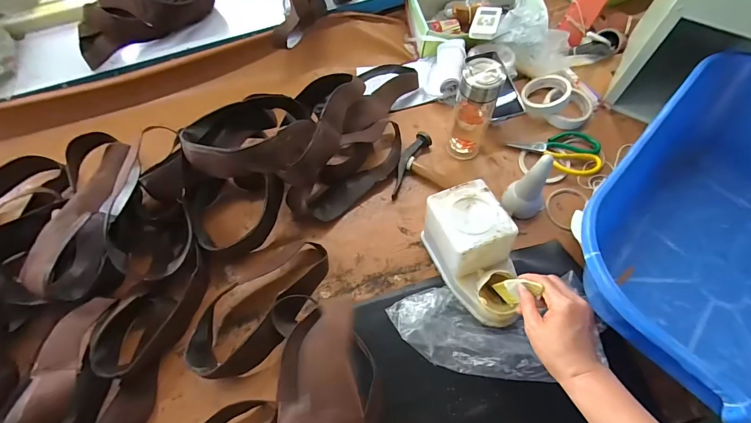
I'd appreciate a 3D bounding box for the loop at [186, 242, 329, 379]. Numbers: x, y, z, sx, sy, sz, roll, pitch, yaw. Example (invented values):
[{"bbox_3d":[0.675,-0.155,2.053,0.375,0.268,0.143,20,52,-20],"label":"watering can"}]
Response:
[{"bbox_3d":[-0.191,0.147,0.612,0.118,0.059,0.259,30,68,14],"label":"loop"}]

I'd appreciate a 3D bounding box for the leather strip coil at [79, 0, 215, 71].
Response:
[{"bbox_3d":[-0.519,-0.458,0.815,0.310,0.097,0.160,-34,68,-15],"label":"leather strip coil"}]

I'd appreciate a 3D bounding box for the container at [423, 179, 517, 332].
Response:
[{"bbox_3d":[0.167,0.072,0.600,0.111,0.134,0.211,-22,66,-10],"label":"container"}]

